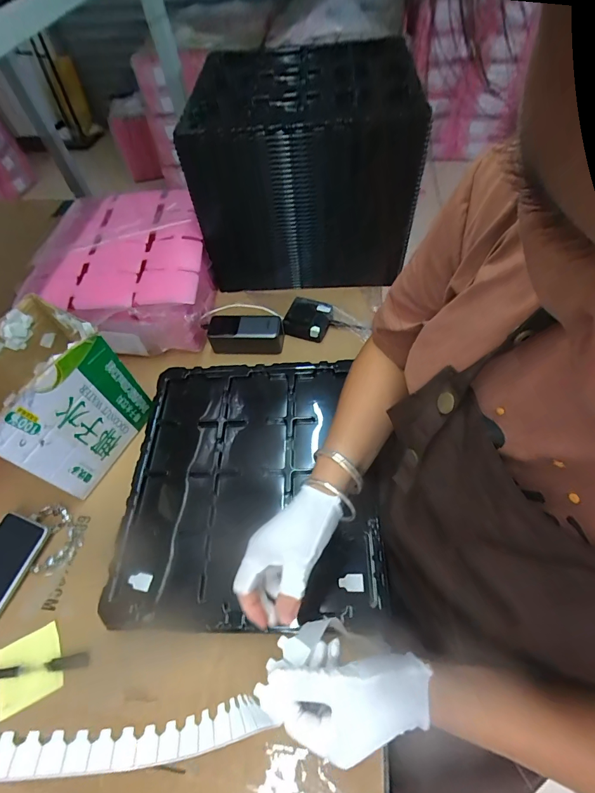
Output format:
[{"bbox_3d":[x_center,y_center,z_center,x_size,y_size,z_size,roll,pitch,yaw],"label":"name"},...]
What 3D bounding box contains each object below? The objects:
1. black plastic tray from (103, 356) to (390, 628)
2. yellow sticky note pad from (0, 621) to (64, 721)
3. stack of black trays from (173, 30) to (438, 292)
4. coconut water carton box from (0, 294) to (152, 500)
[{"bbox_3d":[-0.052,0.111,0.536,0.366,0.053,0.376,-4,57,2],"label":"black plastic tray"},{"bbox_3d":[-0.332,0.335,0.465,0.076,0.008,0.077,-24,58,-13],"label":"yellow sticky note pad"},{"bbox_3d":[0.006,-0.436,0.755,0.375,0.323,0.325,-3,57,3],"label":"stack of black trays"},{"bbox_3d":[-0.358,0.003,0.548,0.167,0.194,0.184,26,61,19],"label":"coconut water carton box"}]

